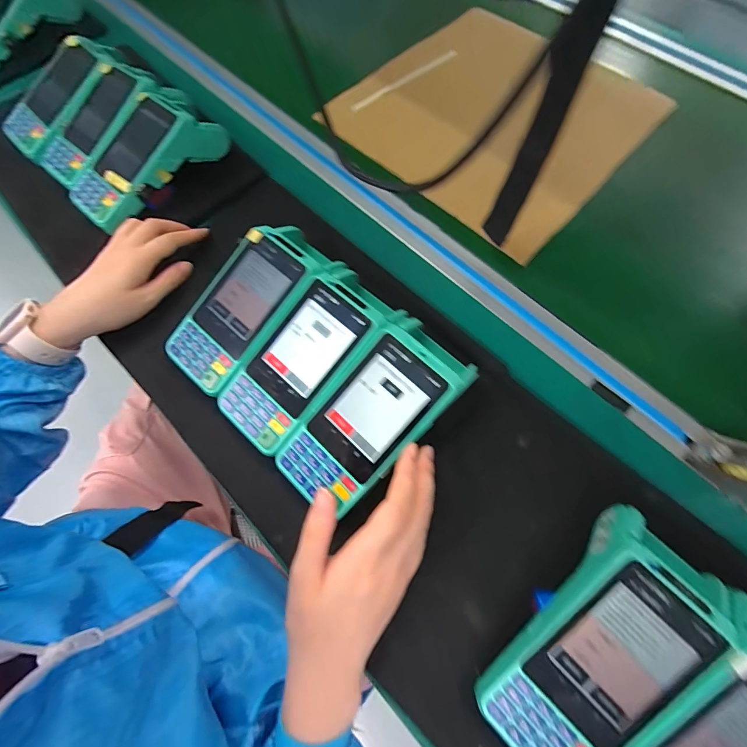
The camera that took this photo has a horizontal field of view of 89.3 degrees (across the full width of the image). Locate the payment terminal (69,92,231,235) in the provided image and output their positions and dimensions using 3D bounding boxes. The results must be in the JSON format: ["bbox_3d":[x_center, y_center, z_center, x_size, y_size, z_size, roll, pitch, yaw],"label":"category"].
[{"bbox_3d":[-0.259,-0.239,0.435,0.082,0.061,0.171,38,90,16],"label":"payment terminal"}]

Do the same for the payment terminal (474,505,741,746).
[{"bbox_3d":[0.150,0.176,0.246,0.172,0.063,0.083,-43,72,-14],"label":"payment terminal"}]

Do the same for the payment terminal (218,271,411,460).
[{"bbox_3d":[-0.057,-0.013,0.332,0.076,0.045,0.168,40,88,14],"label":"payment terminal"}]

